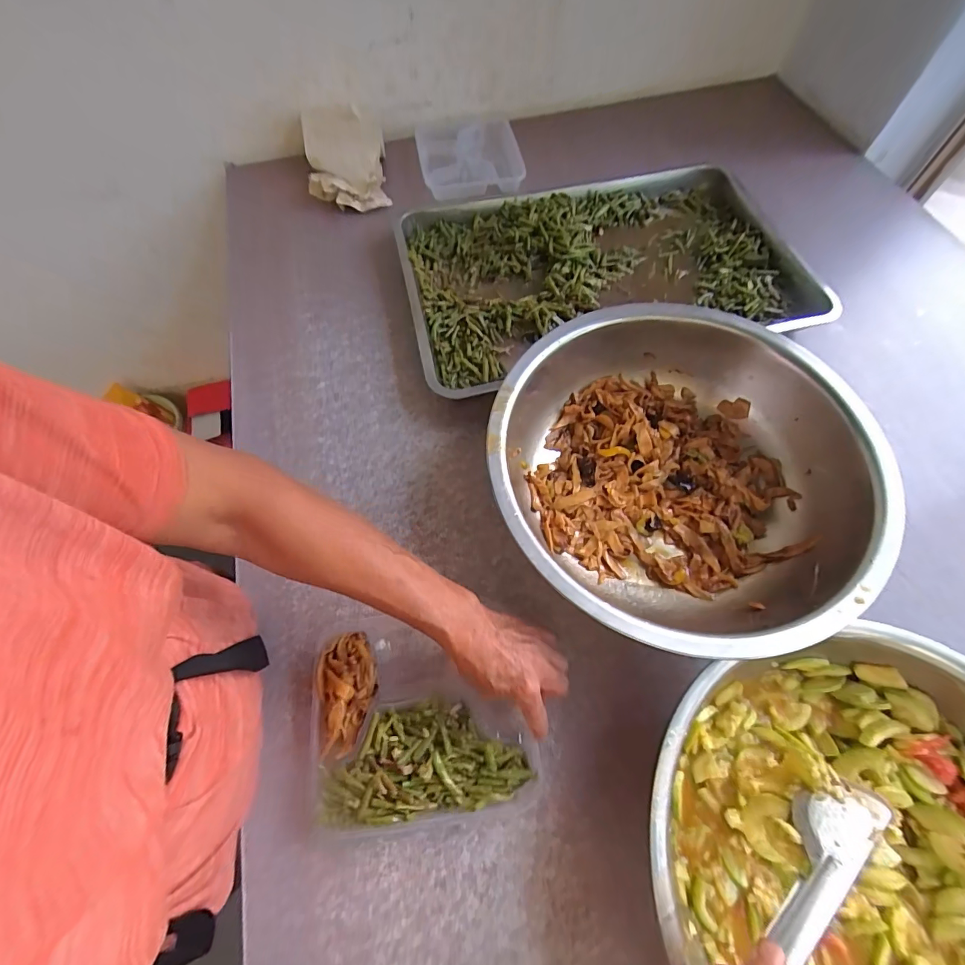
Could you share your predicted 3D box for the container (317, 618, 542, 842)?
[{"bbox_3d":[-0.061,0.227,0.430,0.204,0.043,0.186,-7,63,-6],"label":"container"}]

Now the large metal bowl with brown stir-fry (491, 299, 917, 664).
[{"bbox_3d":[0.200,-0.012,0.476,0.373,0.119,0.373,1,62,-2],"label":"large metal bowl with brown stir-fry"}]

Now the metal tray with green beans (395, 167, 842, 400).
[{"bbox_3d":[0.176,-0.334,0.677,0.579,0.055,0.383,-13,70,-2],"label":"metal tray with green beans"}]

